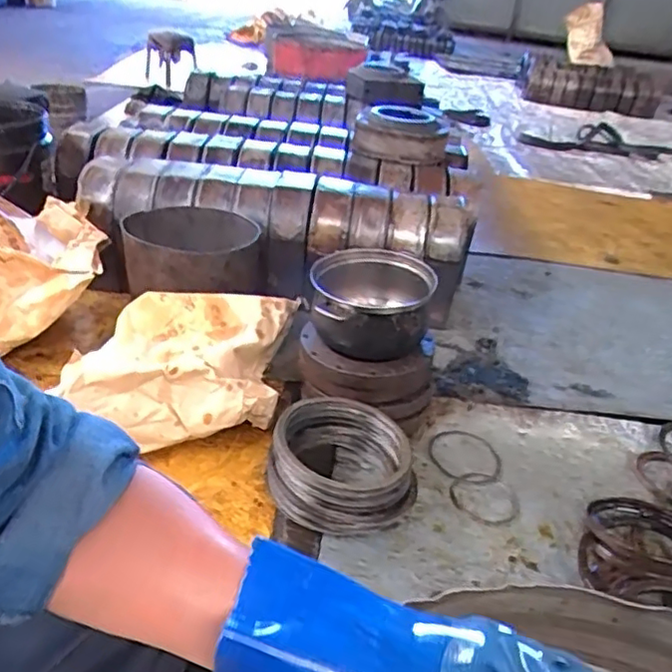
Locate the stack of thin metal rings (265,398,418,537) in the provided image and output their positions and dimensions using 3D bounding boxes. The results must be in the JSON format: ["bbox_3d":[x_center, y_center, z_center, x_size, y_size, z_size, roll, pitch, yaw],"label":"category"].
[{"bbox_3d":[0.016,0.211,0.993,0.227,0.115,0.205,17,33,15],"label":"stack of thin metal rings"}]

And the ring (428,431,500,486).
[{"bbox_3d":[0.237,0.224,1.143,0.134,0.011,0.135,10,35,-7],"label":"ring"}]

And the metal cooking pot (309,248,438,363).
[{"bbox_3d":[0.063,-0.057,1.174,0.223,0.133,0.248,10,32,5],"label":"metal cooking pot"}]

